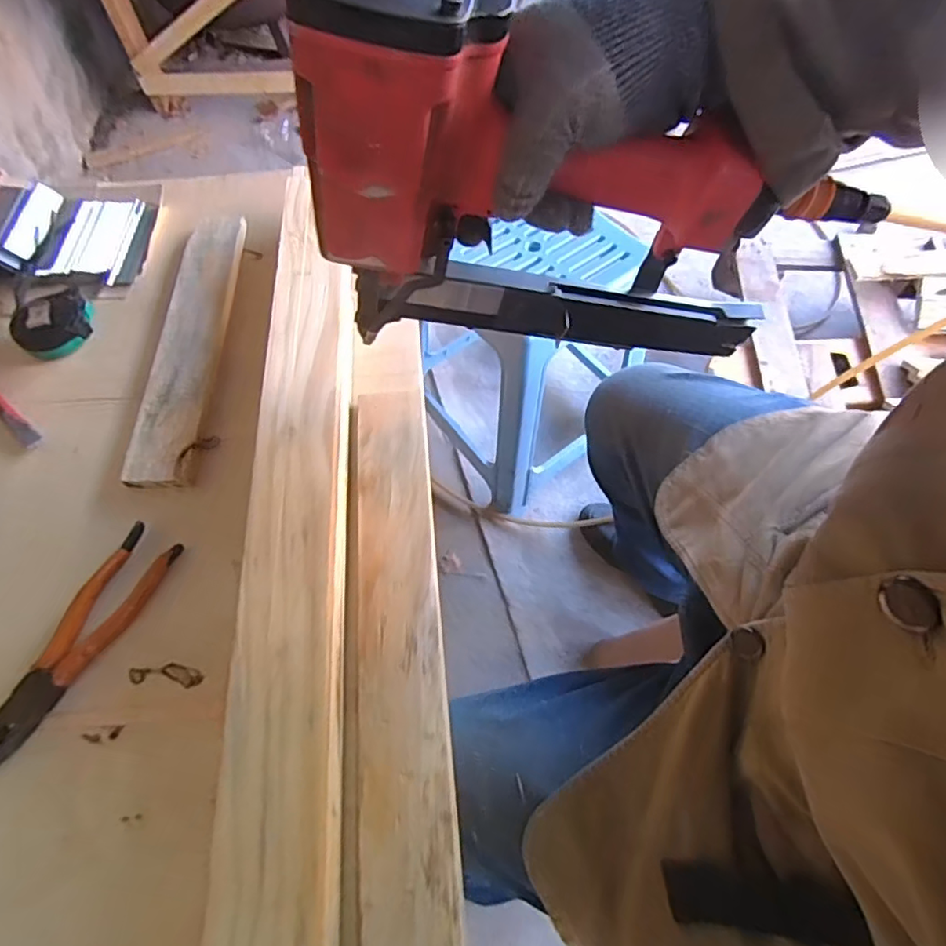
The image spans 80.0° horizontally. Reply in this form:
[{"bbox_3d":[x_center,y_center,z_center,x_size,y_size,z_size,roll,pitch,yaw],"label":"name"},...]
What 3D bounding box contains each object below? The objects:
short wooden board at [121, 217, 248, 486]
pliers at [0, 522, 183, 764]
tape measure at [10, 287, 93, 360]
[{"bbox_3d":[-0.289,-0.138,0.580,0.061,0.026,0.332,-3,62,1],"label":"short wooden board"},{"bbox_3d":[-0.310,0.136,0.443,0.047,0.016,0.197,20,65,13],"label":"pliers"},{"bbox_3d":[-0.434,-0.157,0.584,0.060,0.034,0.078,41,71,21],"label":"tape measure"}]

